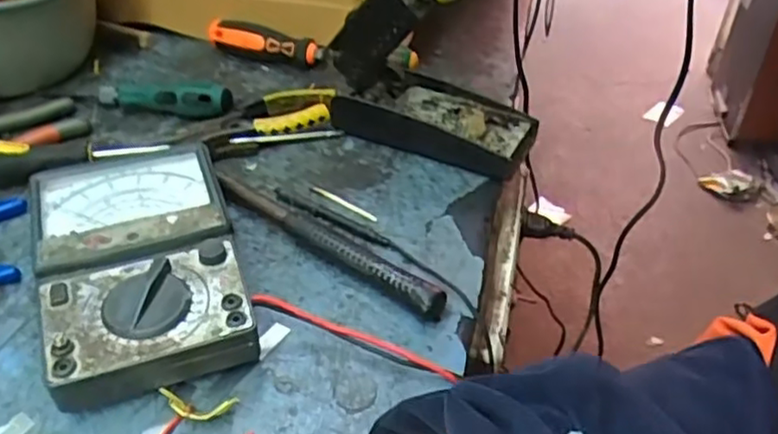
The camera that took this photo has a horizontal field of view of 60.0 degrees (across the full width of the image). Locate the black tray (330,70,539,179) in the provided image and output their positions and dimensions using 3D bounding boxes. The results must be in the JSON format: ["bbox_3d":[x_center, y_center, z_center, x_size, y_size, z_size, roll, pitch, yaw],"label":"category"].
[{"bbox_3d":[0.039,-0.082,0.559,0.153,0.033,0.073,19,44,19],"label":"black tray"}]

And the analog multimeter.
[{"bbox_3d":[-0.152,0.029,0.416,0.111,0.050,0.171,-16,44,-19],"label":"analog multimeter"}]

